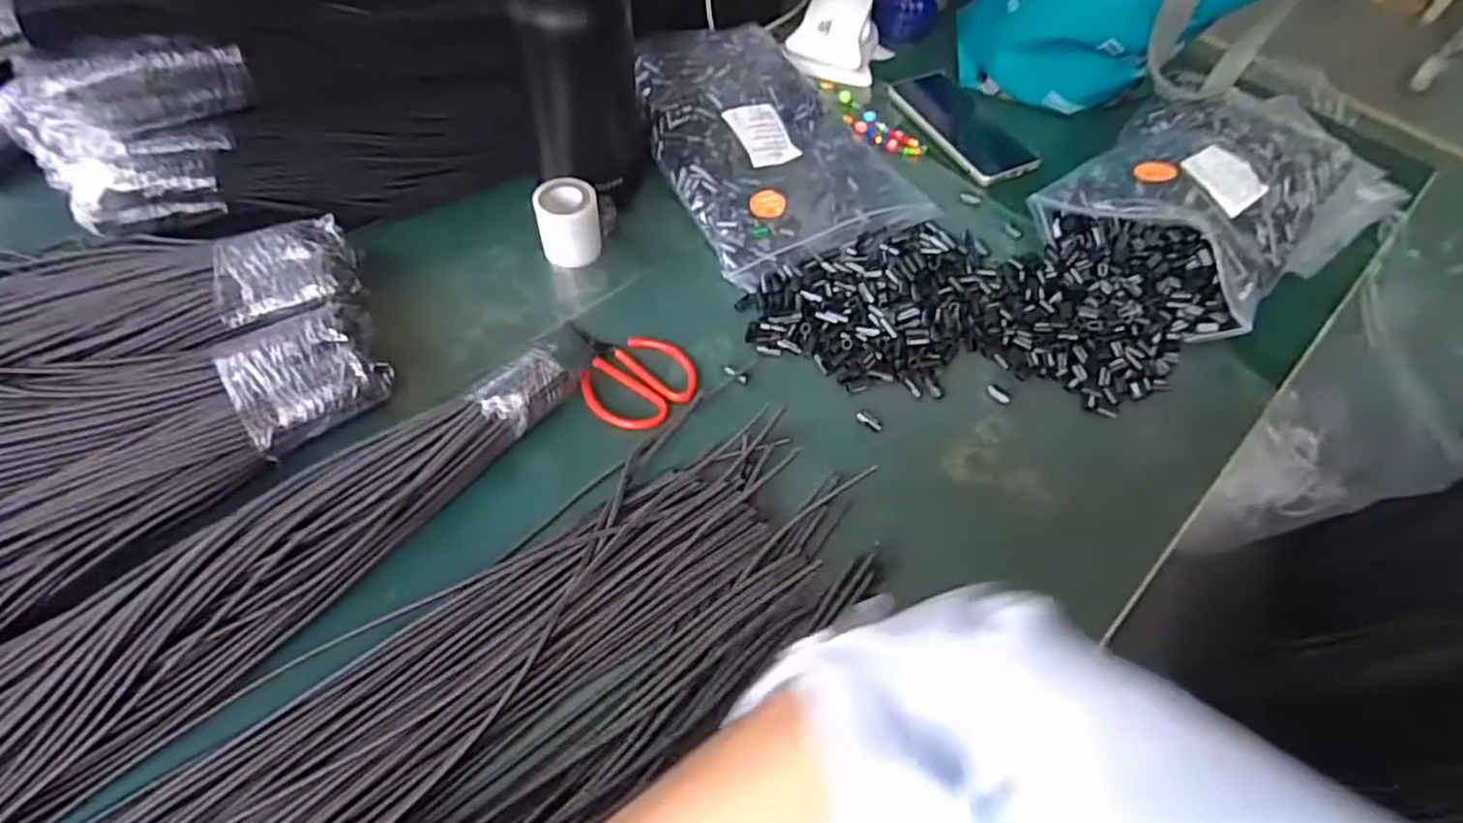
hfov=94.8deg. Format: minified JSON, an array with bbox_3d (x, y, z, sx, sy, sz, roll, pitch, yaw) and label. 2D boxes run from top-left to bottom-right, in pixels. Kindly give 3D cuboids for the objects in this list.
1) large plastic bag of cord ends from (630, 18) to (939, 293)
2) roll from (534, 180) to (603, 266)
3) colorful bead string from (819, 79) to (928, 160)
[{"bbox_3d":[0.036,-0.254,0.612,0.205,0.051,0.270,-21,60,-17],"label":"large plastic bag of cord ends"},{"bbox_3d":[-0.129,-0.149,0.536,0.049,0.054,0.046,-8,58,-10],"label":"roll"},{"bbox_3d":[0.136,-0.292,0.677,0.046,0.015,0.129,-36,66,-24],"label":"colorful bead string"}]

